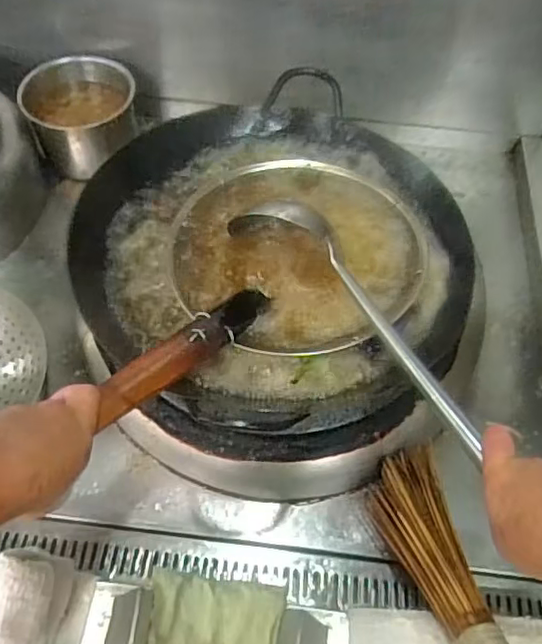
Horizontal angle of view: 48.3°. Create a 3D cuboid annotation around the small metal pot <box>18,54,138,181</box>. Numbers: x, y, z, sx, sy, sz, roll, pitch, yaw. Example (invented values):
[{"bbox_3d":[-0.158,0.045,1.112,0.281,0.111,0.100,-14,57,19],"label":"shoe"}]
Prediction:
[{"bbox_3d":[-0.301,-0.331,0.961,0.167,0.110,0.150,-10,58,-10],"label":"small metal pot"}]

